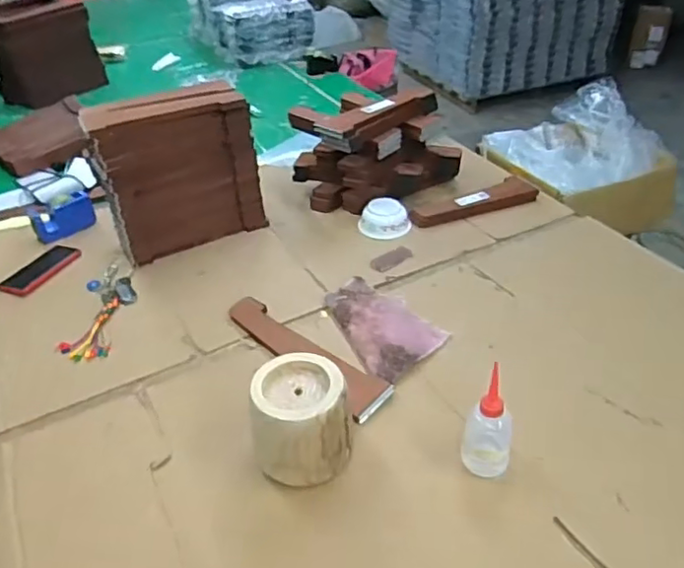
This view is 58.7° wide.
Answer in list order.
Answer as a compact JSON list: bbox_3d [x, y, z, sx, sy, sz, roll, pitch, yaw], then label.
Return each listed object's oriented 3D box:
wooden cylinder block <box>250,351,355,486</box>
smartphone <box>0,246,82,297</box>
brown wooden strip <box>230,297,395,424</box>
[{"bbox_3d":[-0.052,0.182,0.826,0.126,0.129,0.151,-3,37,0],"label":"wooden cylinder block"},{"bbox_3d":[-0.629,-0.029,1.271,0.094,0.009,0.164,16,45,30],"label":"smartphone"},{"bbox_3d":[-0.073,0.110,1.016,0.355,0.020,0.083,29,47,35],"label":"brown wooden strip"}]

